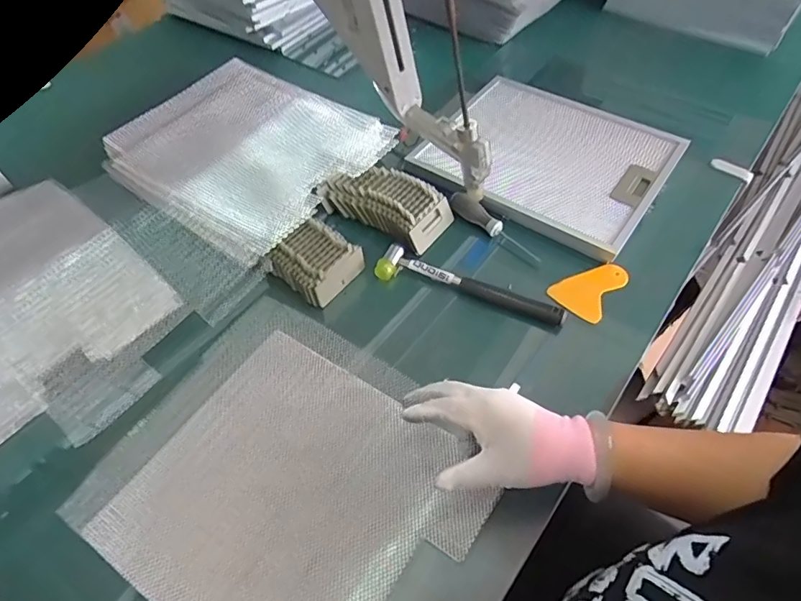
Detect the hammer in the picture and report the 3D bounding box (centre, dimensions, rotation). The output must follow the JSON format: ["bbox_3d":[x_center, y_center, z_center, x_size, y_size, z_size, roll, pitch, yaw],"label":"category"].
[{"bbox_3d":[0.089,-0.021,0.633,0.244,0.022,0.049,18,57,15],"label":"hammer"}]

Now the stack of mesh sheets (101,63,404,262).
[{"bbox_3d":[-0.242,-0.236,0.747,0.397,0.040,0.312,31,61,23],"label":"stack of mesh sheets"}]

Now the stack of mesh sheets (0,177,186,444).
[{"bbox_3d":[-0.463,-0.002,0.579,0.287,0.030,0.278,42,61,16],"label":"stack of mesh sheets"}]

